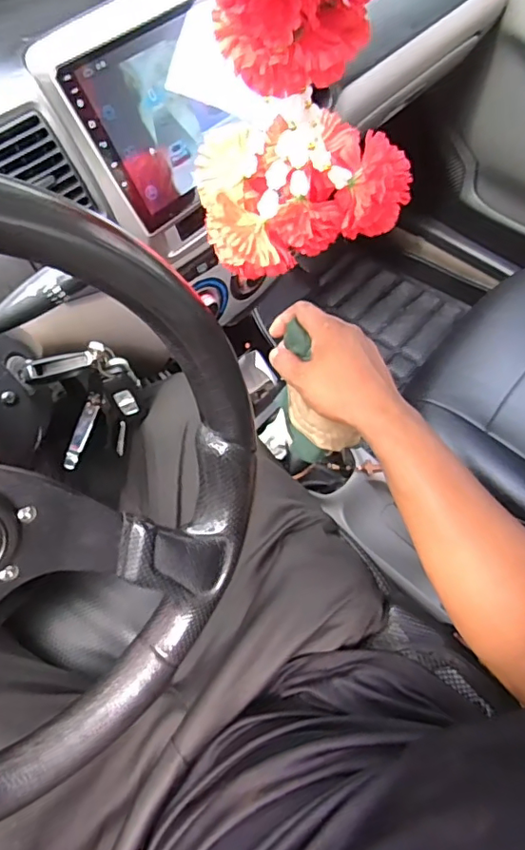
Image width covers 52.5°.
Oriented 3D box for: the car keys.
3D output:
[{"bbox_3d":[-0.160,-0.020,0.499,0.092,0.120,0.066,-19,70,-10],"label":"car keys"}]

